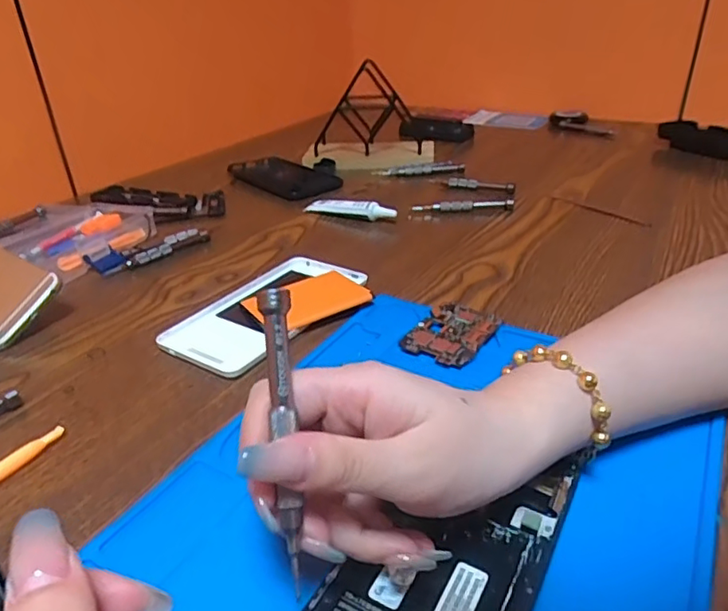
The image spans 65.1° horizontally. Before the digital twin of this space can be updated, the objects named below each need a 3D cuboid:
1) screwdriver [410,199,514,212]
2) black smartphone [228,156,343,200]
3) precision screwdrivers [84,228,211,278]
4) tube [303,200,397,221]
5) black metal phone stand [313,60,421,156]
[{"bbox_3d":[0.104,-0.103,0.597,0.103,0.015,0.011,-2,29,3],"label":"screwdriver"},{"bbox_3d":[-0.108,-0.166,0.724,0.081,0.009,0.177,-22,34,-30],"label":"black smartphone"},{"bbox_3d":[-0.195,-0.051,0.523,0.107,0.013,0.031,-25,36,-34],"label":"precision screwdrivers"},{"bbox_3d":[-0.017,-0.100,0.586,0.105,0.018,0.017,16,35,31],"label":"tube"},{"bbox_3d":[0.004,-0.260,0.760,0.142,0.122,0.076,0,29,5],"label":"black metal phone stand"}]

